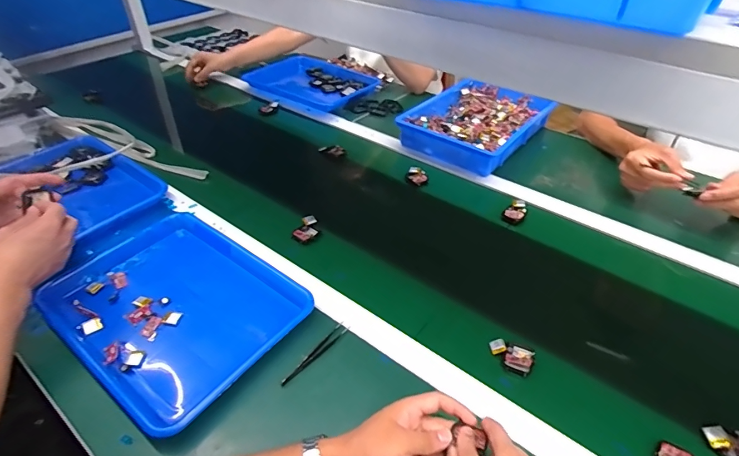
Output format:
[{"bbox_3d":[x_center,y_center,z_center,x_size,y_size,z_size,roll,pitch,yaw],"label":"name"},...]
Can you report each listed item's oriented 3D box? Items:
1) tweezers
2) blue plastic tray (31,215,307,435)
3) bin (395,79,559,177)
[{"bbox_3d":[-0.070,0.165,0.558,0.015,0.004,0.115,46,57,7],"label":"tweezers"},{"bbox_3d":[-0.279,0.108,0.614,0.347,0.037,0.261,26,47,27],"label":"blue plastic tray"},{"bbox_3d":[0.262,-0.259,1.014,0.251,0.057,0.370,31,49,31],"label":"bin"}]

